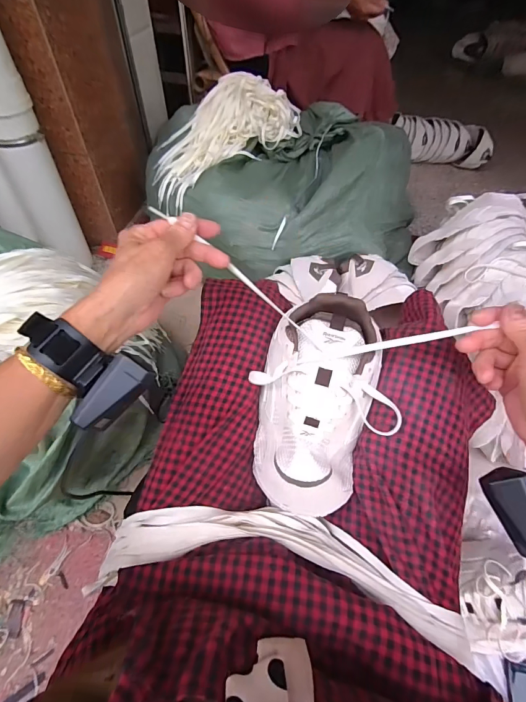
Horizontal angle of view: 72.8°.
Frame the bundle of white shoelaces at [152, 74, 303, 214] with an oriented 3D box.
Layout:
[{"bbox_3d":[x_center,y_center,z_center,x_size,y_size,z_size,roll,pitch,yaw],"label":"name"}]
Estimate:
[{"bbox_3d":[-0.098,-0.513,0.848,0.378,0.157,0.209,-31,59,-22],"label":"bundle of white shoelaces"}]

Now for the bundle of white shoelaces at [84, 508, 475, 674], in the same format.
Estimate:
[{"bbox_3d":[0.015,0.202,0.336,0.344,0.044,0.099,7,53,4],"label":"bundle of white shoelaces"}]

